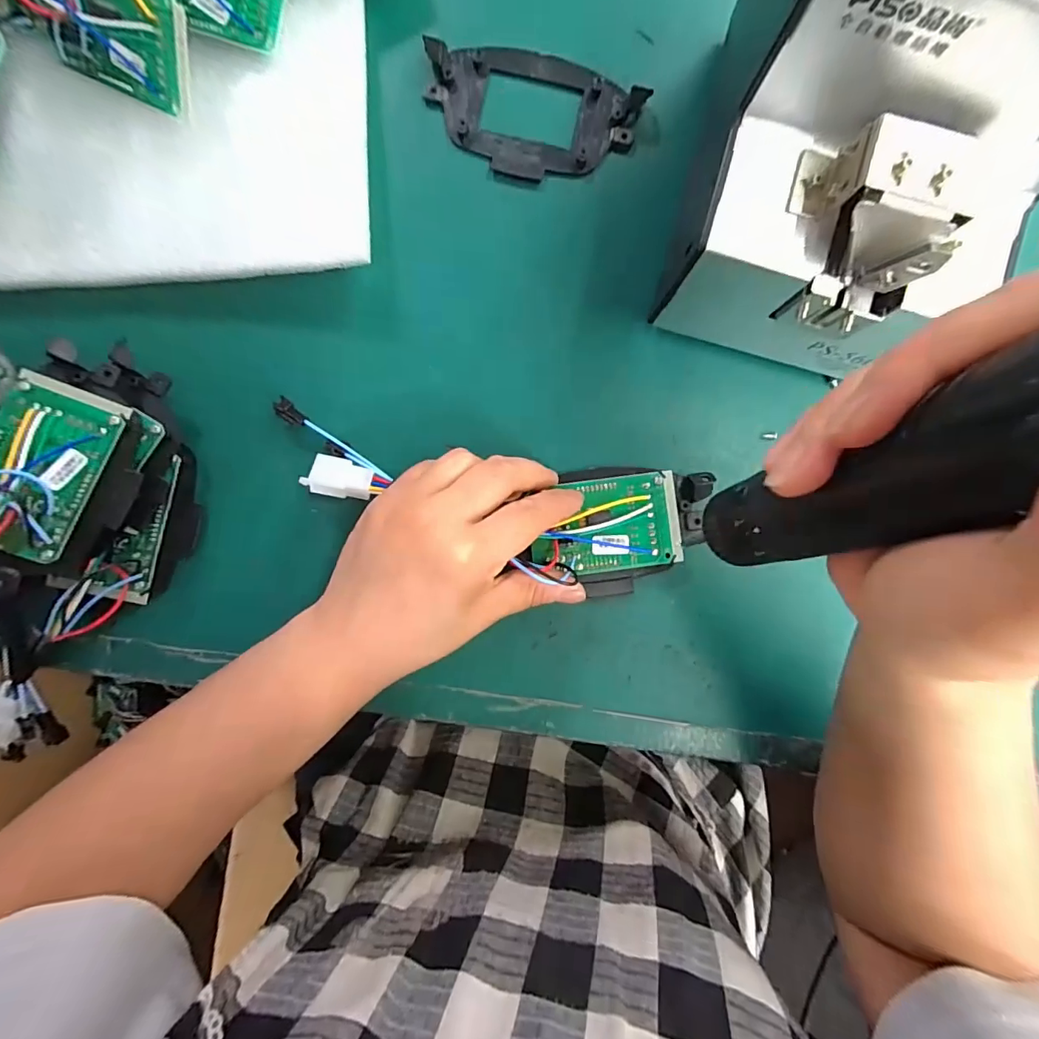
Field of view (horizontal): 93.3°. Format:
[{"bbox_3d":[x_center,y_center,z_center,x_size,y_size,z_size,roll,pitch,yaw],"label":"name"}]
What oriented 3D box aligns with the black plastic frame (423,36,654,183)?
[{"bbox_3d":[0.006,-0.226,0.271,0.118,0.012,0.068,13,89,0],"label":"black plastic frame"}]

